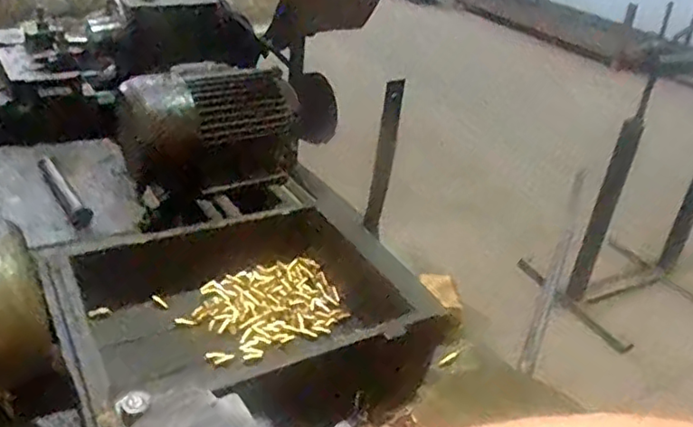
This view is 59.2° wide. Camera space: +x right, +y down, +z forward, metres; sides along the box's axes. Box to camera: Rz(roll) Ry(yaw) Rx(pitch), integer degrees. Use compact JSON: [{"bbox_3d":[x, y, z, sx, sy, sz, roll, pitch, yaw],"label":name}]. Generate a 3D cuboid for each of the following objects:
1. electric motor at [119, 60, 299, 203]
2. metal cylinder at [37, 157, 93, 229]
[{"bbox_3d":[-0.220,-0.142,0.995,0.282,0.166,0.176,-7,34,-23],"label":"electric motor"},{"bbox_3d":[-0.405,-0.031,0.883,0.028,0.031,0.188,-17,38,-34],"label":"metal cylinder"}]

